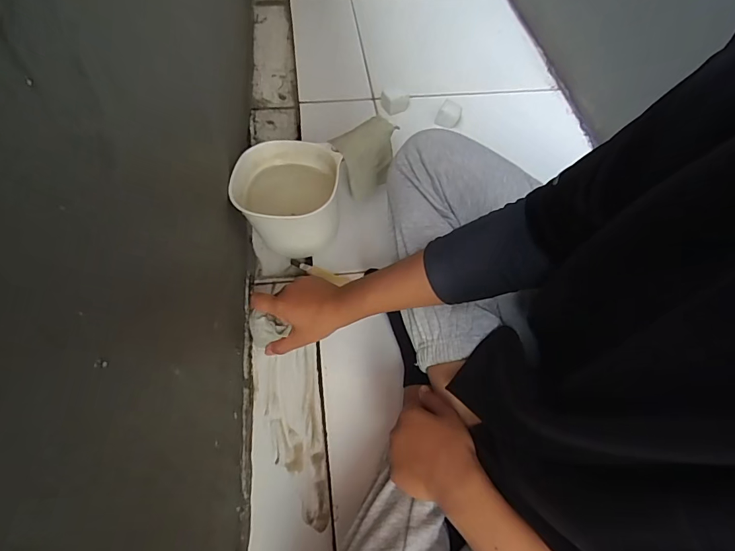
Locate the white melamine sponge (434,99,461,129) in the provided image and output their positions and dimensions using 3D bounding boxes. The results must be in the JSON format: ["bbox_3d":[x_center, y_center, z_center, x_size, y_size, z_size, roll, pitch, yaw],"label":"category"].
[{"bbox_3d":[0.157,-0.307,0.806,0.040,0.028,0.044,24,59,11],"label":"white melamine sponge"}]

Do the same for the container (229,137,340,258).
[{"bbox_3d":[-0.117,-0.106,0.632,0.150,0.122,0.136,12,58,4],"label":"container"}]

